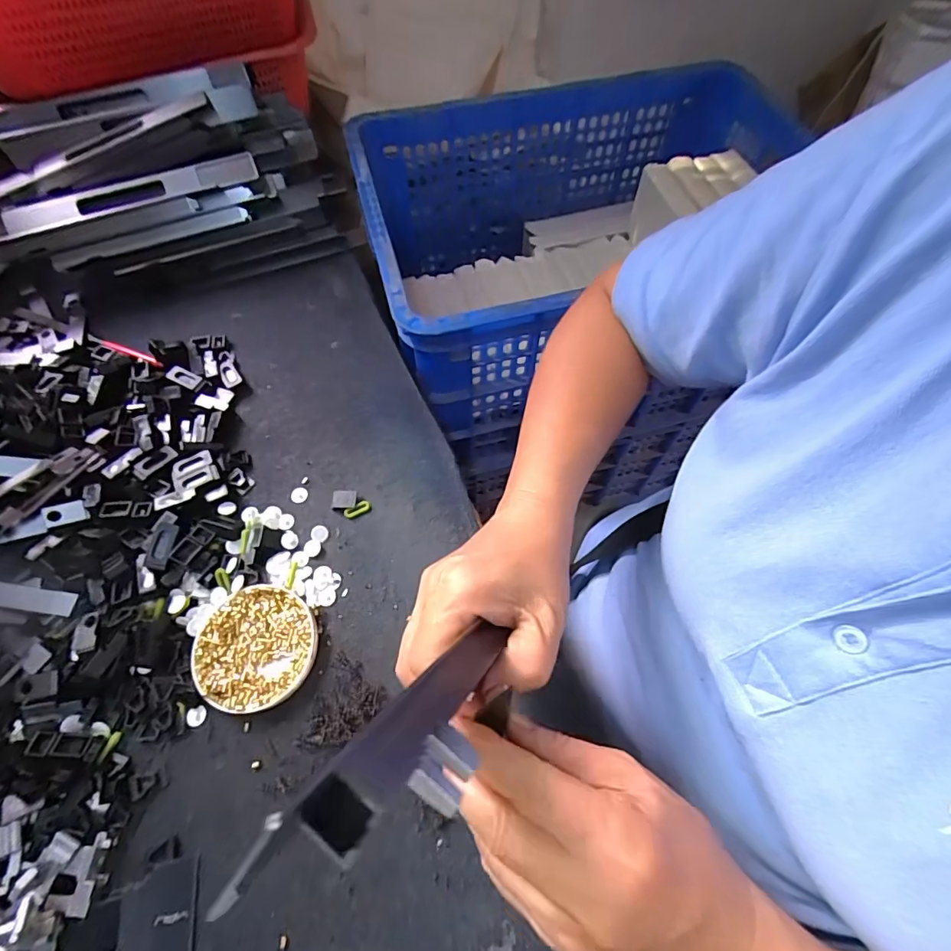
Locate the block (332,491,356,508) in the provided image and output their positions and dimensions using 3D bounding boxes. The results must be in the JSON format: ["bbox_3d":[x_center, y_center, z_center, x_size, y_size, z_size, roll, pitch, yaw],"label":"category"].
[{"bbox_3d":[-0.099,0.018,0.366,0.018,0.004,0.014,-1,62,0],"label":"block"}]

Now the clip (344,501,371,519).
[{"bbox_3d":[-0.088,0.025,0.362,0.020,0.004,0.010,-26,65,-13],"label":"clip"}]

